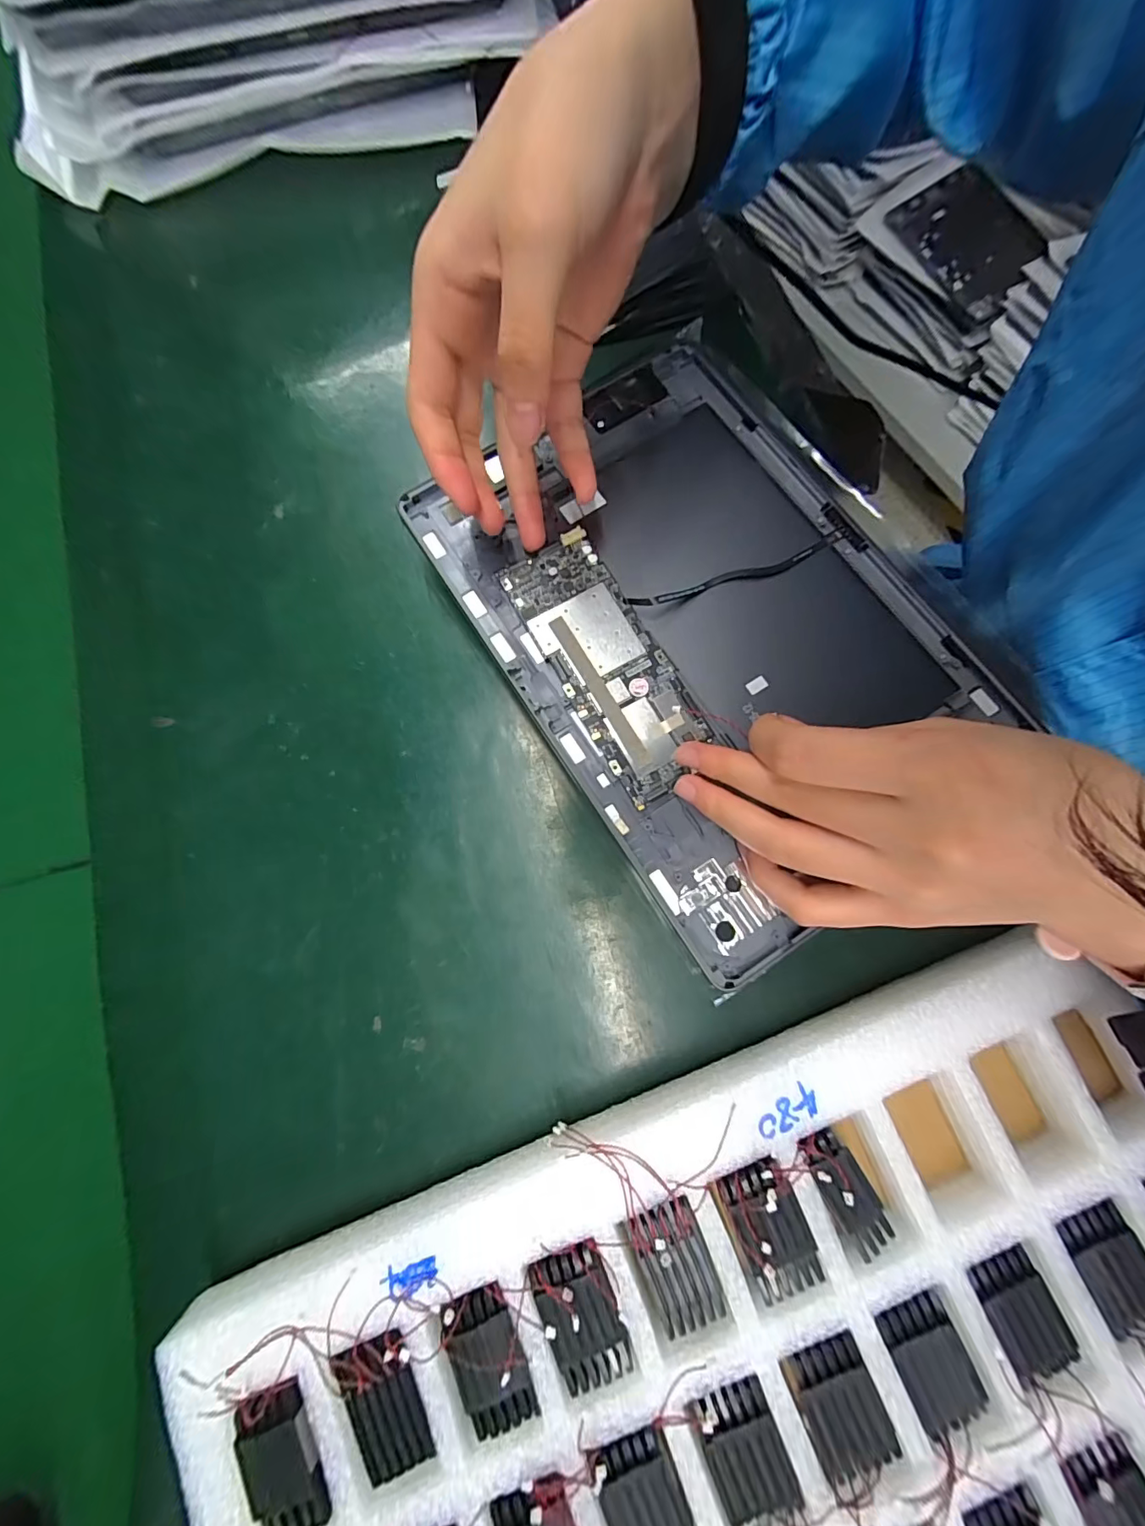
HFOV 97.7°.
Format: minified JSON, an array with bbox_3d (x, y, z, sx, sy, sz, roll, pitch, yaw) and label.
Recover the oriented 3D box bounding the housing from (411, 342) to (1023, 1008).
[{"bbox_3d":[0.055,-0.061,0.218,0.167,0.014,0.242,-33,81,-7],"label":"housing"}]

